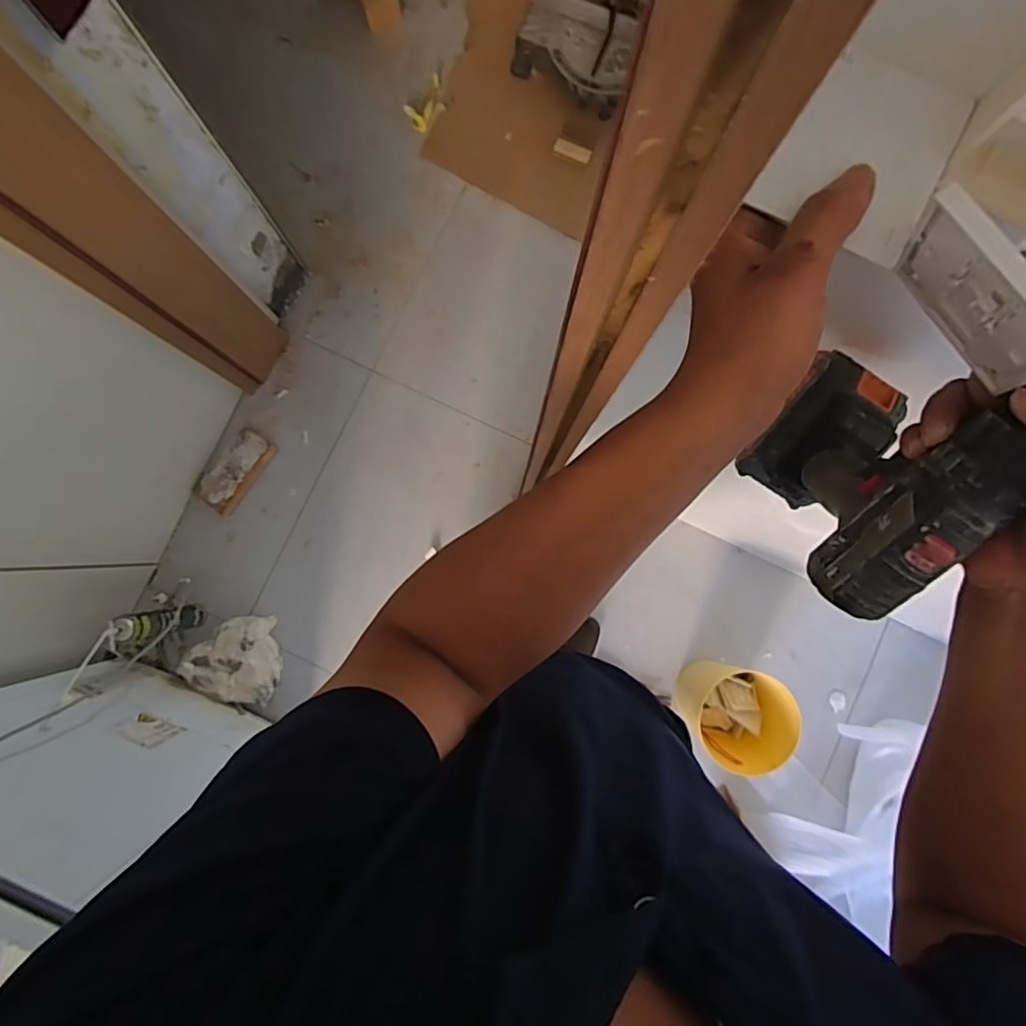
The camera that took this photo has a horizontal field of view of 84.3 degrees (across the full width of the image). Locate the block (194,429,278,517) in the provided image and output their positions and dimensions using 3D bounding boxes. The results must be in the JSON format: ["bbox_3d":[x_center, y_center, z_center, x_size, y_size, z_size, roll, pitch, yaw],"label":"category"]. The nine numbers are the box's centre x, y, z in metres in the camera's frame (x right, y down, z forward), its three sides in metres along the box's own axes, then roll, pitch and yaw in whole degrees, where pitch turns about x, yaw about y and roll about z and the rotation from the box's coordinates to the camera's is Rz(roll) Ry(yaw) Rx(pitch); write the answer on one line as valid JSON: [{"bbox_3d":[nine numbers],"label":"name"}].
[{"bbox_3d":[-0.767,-0.114,1.570,0.107,0.033,0.232,36,89,-2],"label":"block"}]

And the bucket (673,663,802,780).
[{"bbox_3d":[0.535,0.483,1.402,0.185,0.287,0.222,37,89,-2],"label":"bucket"}]

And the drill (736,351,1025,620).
[{"bbox_3d":[0.246,-0.055,0.368,0.057,0.219,0.196,31,109,-2],"label":"drill"}]

